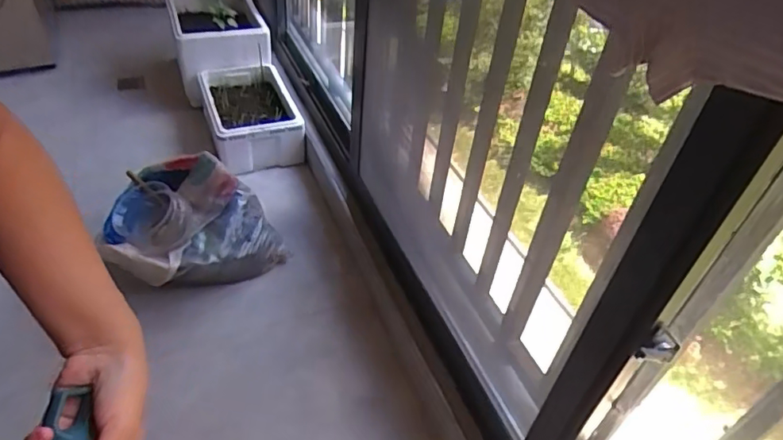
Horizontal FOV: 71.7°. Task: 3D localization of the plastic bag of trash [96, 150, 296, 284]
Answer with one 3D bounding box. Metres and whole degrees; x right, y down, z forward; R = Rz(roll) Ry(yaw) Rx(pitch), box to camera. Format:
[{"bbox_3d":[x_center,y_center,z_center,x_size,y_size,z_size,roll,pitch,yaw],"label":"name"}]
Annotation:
[{"bbox_3d":[-0.561,0.019,1.522,0.445,0.302,0.336,-22,49,-28],"label":"plastic bag of trash"}]

